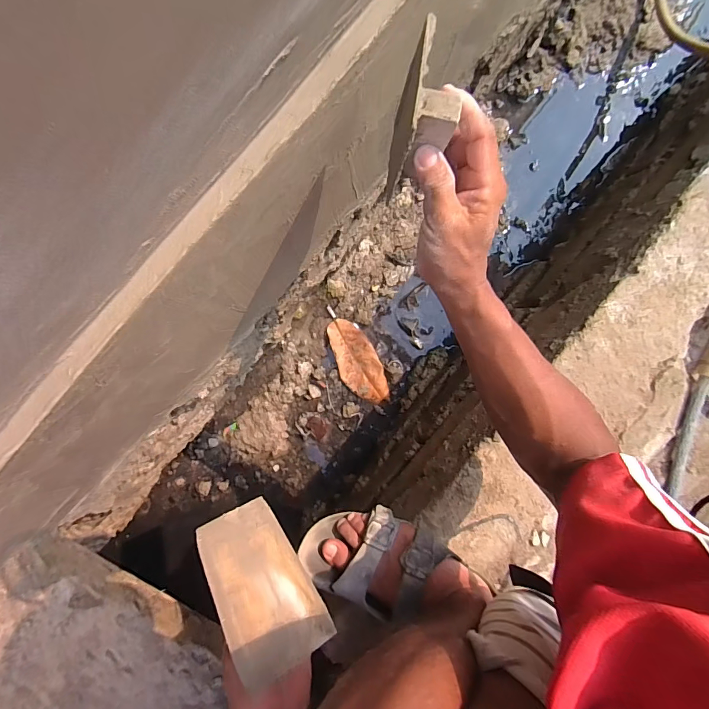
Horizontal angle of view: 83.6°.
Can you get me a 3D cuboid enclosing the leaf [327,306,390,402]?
[{"bbox_3d":[0.004,0.006,0.913,0.092,0.018,0.231,-24,92,0],"label":"leaf"}]

